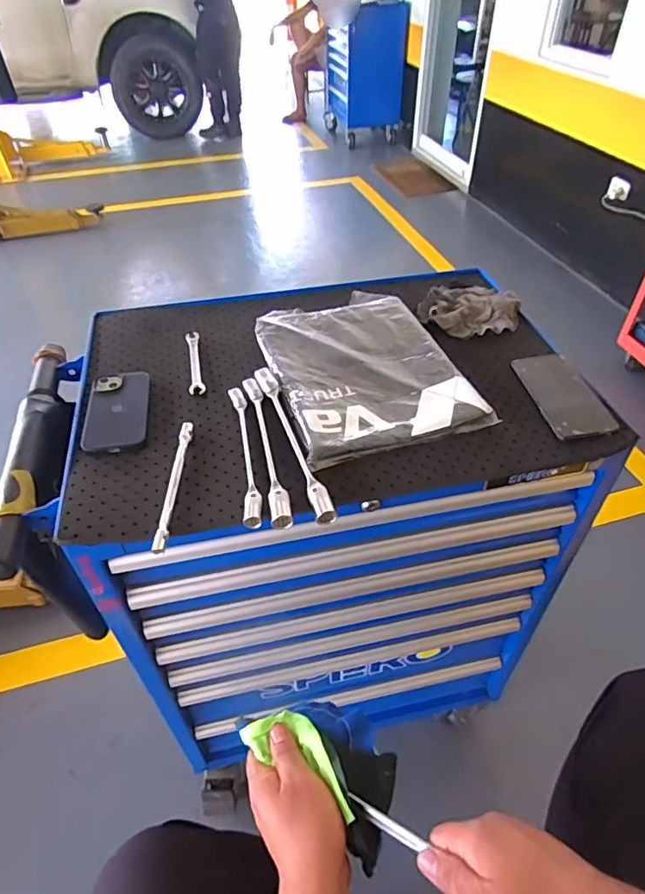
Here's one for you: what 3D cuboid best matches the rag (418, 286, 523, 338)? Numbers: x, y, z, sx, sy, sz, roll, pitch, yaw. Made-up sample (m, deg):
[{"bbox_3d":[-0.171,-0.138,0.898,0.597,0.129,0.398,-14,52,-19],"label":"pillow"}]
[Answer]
[{"bbox_3d":[0.235,-0.221,0.859,0.149,0.022,0.135,17,48,18],"label":"rag"}]

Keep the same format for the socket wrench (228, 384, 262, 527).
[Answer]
[{"bbox_3d":[-0.092,0.002,0.636,0.020,0.014,0.227,-9,45,-7],"label":"socket wrench"}]

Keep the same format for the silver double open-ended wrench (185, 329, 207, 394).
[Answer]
[{"bbox_3d":[-0.184,-0.123,0.776,0.021,0.010,0.141,-9,45,-9],"label":"silver double open-ended wrench"}]

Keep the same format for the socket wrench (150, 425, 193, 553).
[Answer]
[{"bbox_3d":[-0.167,0.038,0.608,0.015,0.008,0.187,-1,45,1],"label":"socket wrench"}]

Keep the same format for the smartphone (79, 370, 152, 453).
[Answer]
[{"bbox_3d":[-0.264,-0.048,0.692,0.078,0.013,0.144,-8,45,-7],"label":"smartphone"}]

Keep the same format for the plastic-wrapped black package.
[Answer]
[{"bbox_3d":[0.050,-0.119,0.749,0.235,0.022,0.329,-13,46,-12],"label":"plastic-wrapped black package"}]

